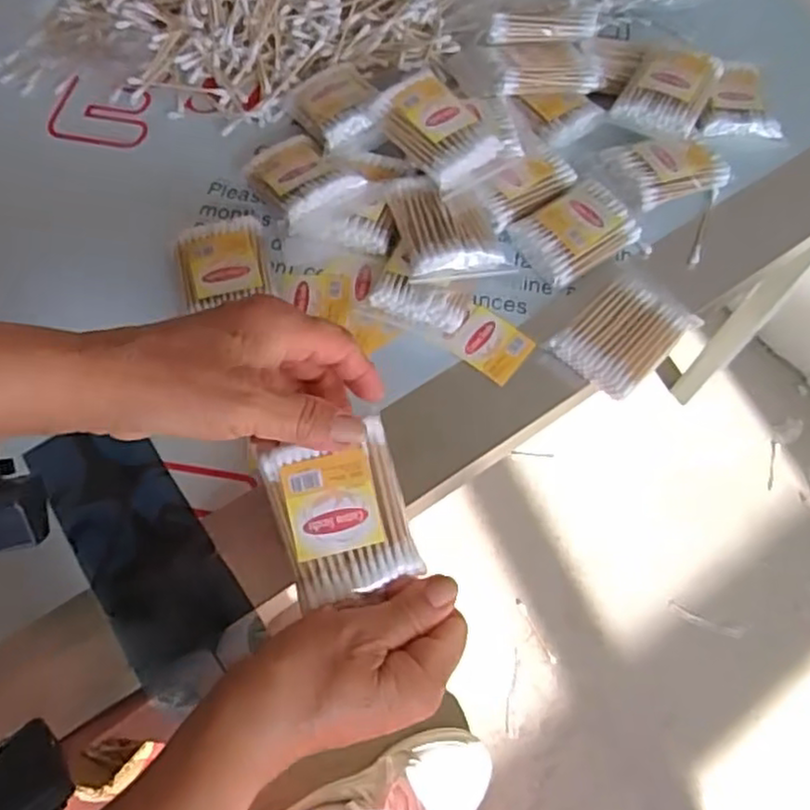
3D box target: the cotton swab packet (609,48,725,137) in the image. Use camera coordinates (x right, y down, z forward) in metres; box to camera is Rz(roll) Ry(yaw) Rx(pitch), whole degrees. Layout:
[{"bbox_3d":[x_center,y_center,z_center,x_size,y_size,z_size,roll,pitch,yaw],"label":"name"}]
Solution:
[{"bbox_3d":[0.189,-0.227,0.501,0.057,0.023,0.069,27,63,11],"label":"cotton swab packet"}]

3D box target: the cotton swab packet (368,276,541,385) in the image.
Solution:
[{"bbox_3d":[0.029,-0.051,0.426,0.100,0.023,0.043,26,64,-5],"label":"cotton swab packet"}]

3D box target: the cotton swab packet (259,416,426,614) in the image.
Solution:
[{"bbox_3d":[-0.028,0.049,0.316,0.056,0.007,0.073,-16,84,-10],"label":"cotton swab packet"}]

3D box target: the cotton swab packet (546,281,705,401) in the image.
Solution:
[{"bbox_3d":[0.136,-0.044,0.429,0.054,0.015,0.082,42,67,18],"label":"cotton swab packet"}]

